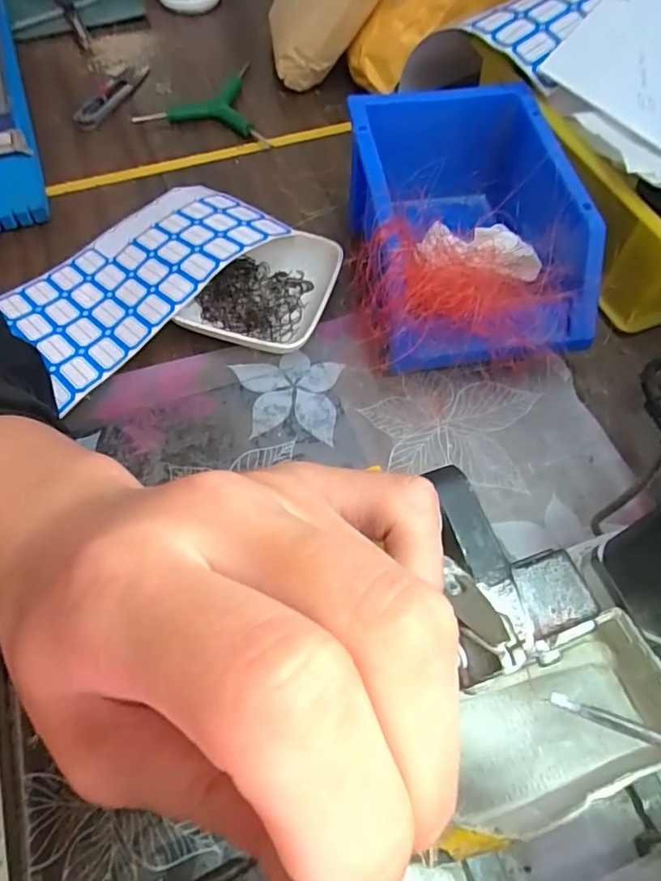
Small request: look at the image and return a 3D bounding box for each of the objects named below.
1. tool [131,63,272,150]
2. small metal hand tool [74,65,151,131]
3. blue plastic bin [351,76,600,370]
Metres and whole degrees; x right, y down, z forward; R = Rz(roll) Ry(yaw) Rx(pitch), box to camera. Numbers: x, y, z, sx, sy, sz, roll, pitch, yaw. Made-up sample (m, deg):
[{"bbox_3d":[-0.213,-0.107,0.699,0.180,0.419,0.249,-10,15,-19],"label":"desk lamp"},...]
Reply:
[{"bbox_3d":[-0.113,-0.280,0.463,0.104,0.017,0.091,-12,62,-7],"label":"tool"},{"bbox_3d":[-0.193,-0.305,0.477,0.026,0.010,0.099,14,62,7],"label":"small metal hand tool"},{"bbox_3d":[0.076,-0.130,0.345,0.132,0.081,0.190,-7,62,-4],"label":"blue plastic bin"}]

